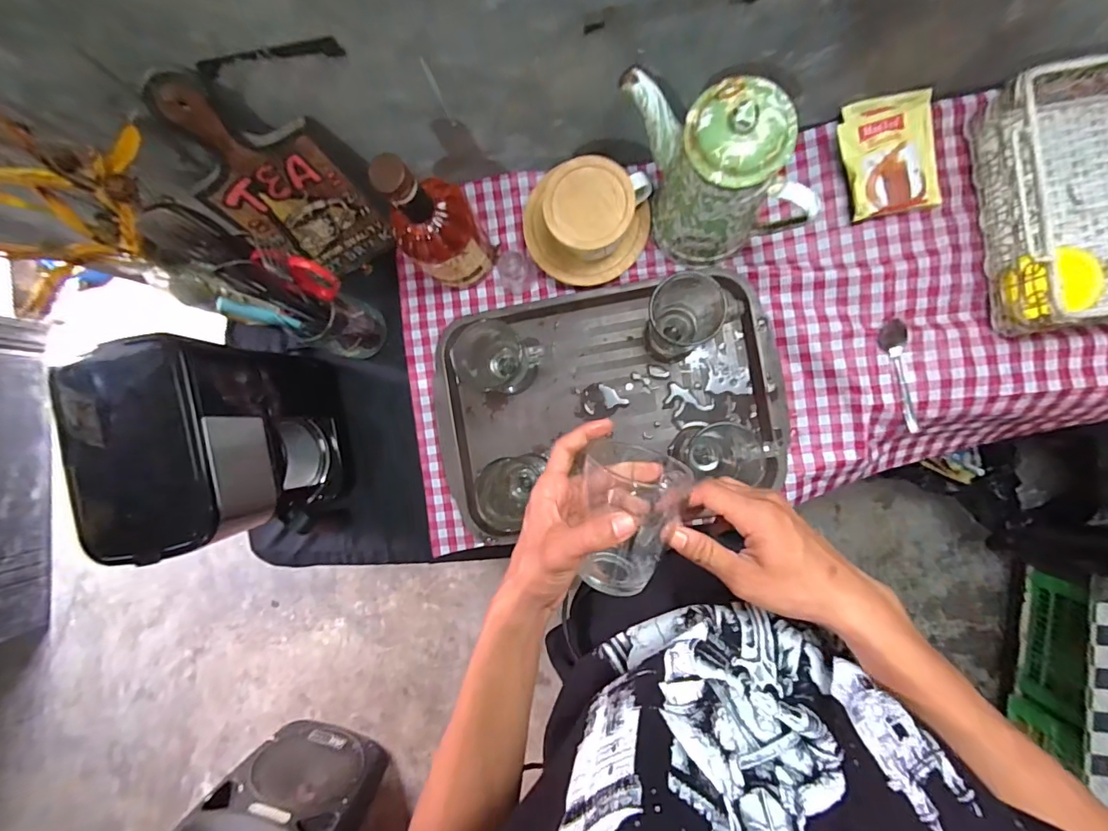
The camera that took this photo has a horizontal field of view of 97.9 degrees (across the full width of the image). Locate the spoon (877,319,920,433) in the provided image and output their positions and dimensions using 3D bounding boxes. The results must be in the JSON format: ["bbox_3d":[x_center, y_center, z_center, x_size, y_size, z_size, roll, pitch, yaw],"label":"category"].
[{"bbox_3d":[0.404,-0.045,0.556,0.027,0.017,0.130,-14,88,6],"label":"spoon"}]

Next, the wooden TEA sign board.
[{"bbox_3d":[-0.293,-0.247,0.533,0.141,0.277,0.018,-28,71,10],"label":"wooden TEA sign board"}]

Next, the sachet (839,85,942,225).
[{"bbox_3d":[0.384,-0.296,0.553,0.098,0.028,0.128,-9,89,6],"label":"sachet"}]

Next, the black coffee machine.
[{"bbox_3d":[-0.354,0.032,0.536,0.134,0.236,0.204,-10,89,6],"label":"black coffee machine"}]

